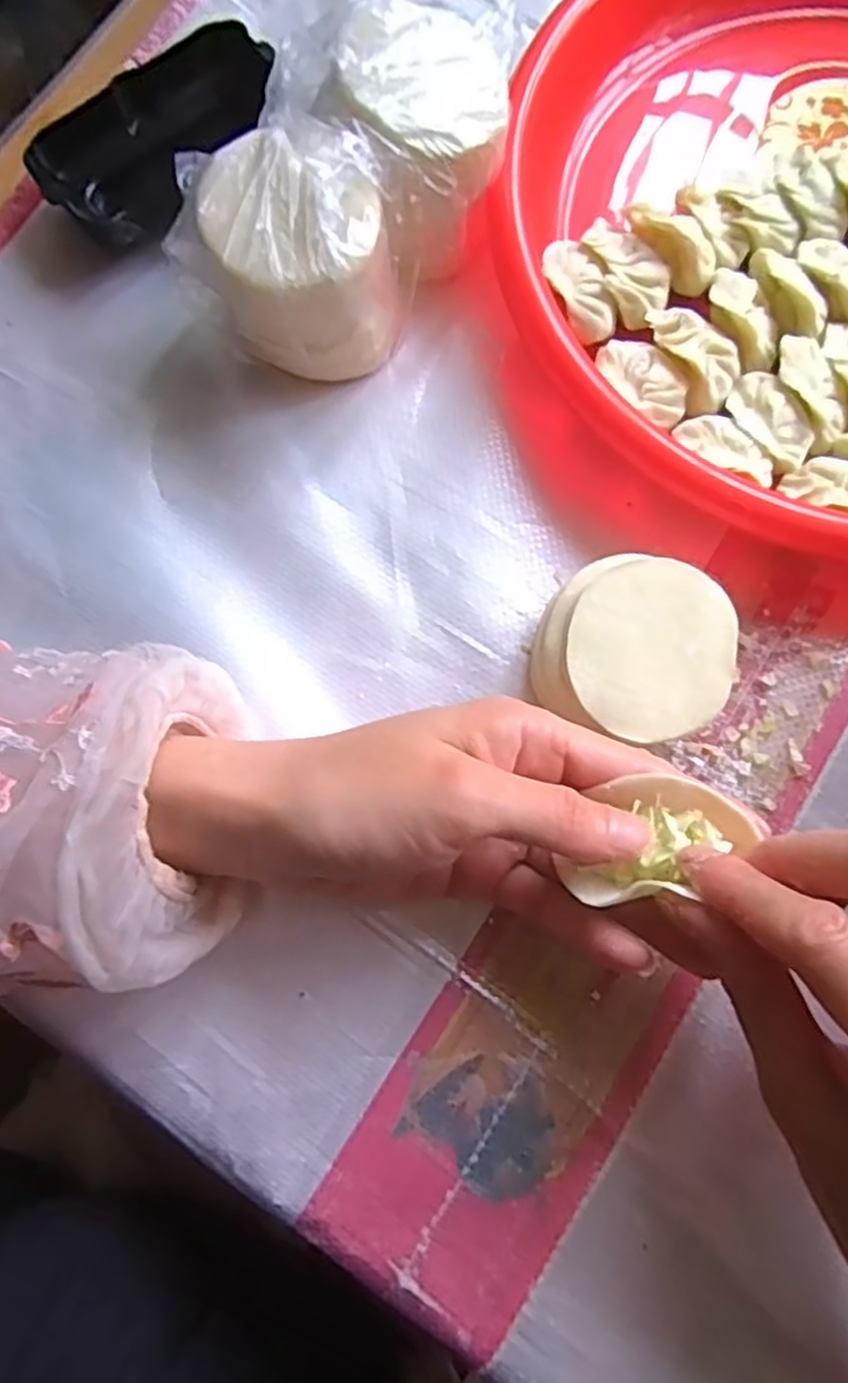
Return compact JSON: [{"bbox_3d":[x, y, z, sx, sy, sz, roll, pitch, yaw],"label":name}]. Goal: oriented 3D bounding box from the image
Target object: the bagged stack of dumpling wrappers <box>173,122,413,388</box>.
[{"bbox_3d":[-0.048,-0.159,0.273,0.062,0.075,0.063,-43,80,-8],"label":"bagged stack of dumpling wrappers"}]

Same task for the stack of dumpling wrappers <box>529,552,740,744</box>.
[{"bbox_3d":[0.073,-0.013,0.259,0.064,0.034,0.061,23,79,6],"label":"stack of dumpling wrappers"}]

